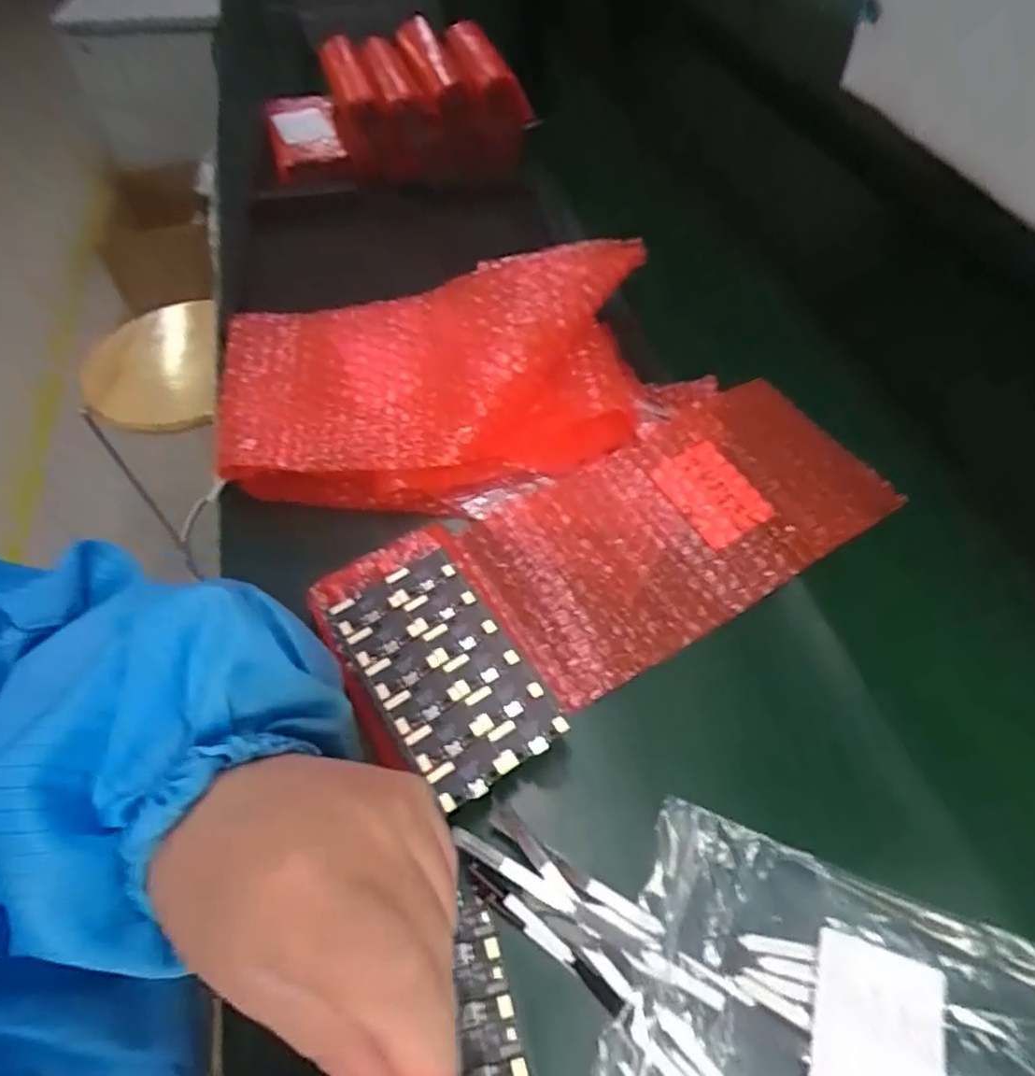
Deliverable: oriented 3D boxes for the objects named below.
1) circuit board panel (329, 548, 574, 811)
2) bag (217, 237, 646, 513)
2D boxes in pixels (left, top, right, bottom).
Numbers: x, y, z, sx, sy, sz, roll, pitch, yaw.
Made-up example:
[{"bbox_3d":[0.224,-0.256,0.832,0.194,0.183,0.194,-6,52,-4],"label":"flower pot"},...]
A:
[{"bbox_3d":[-0.041,0.070,0.351,0.074,0.004,0.133,-30,59,-17],"label":"circuit board panel"},{"bbox_3d":[-0.057,-0.118,0.453,0.298,0.087,0.161,-6,54,-2],"label":"bag"}]

